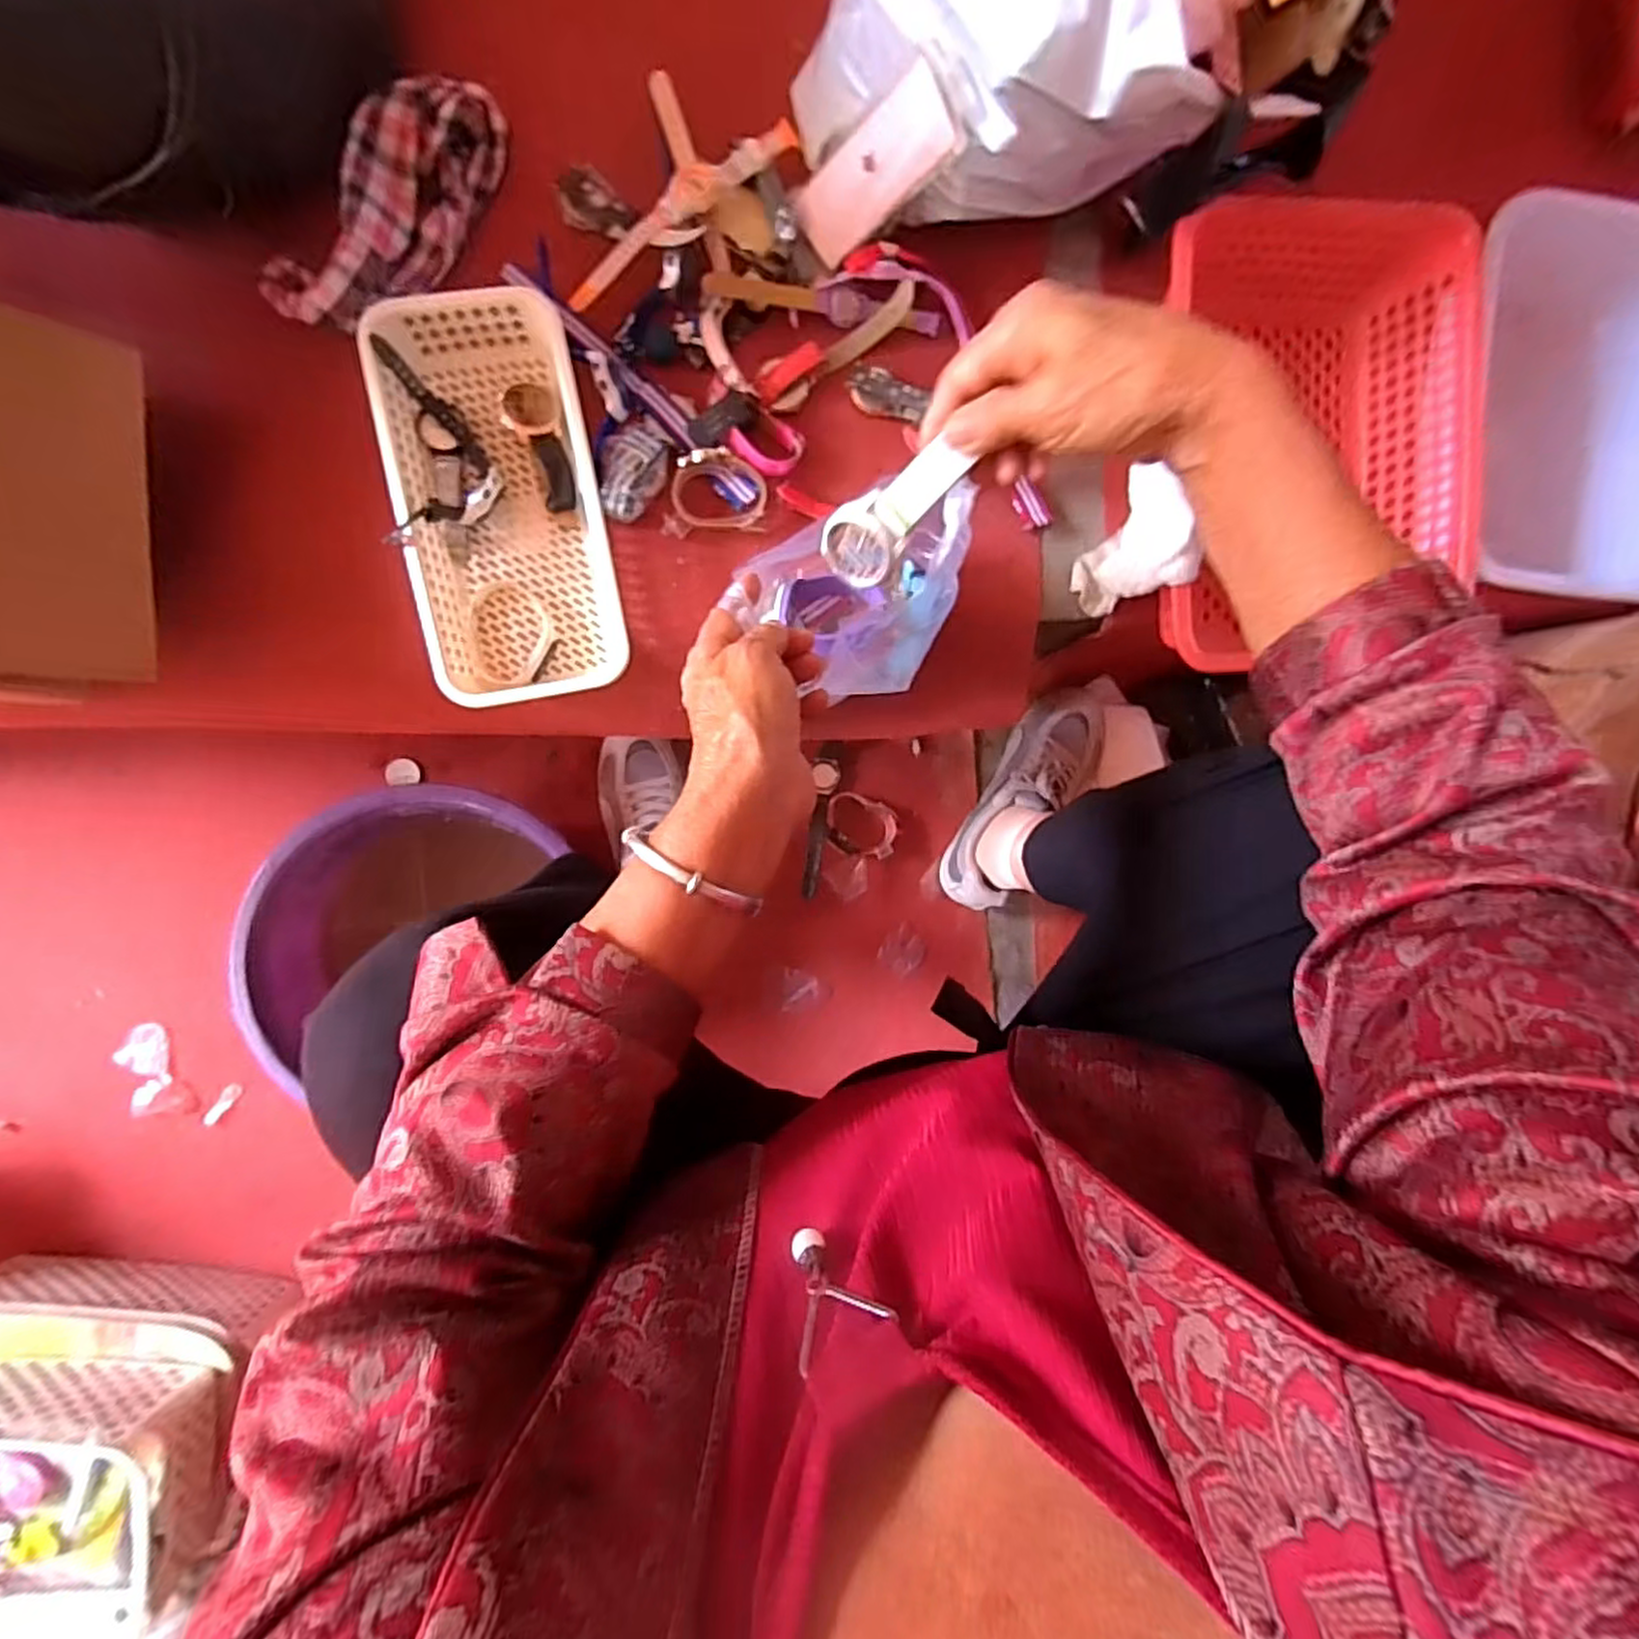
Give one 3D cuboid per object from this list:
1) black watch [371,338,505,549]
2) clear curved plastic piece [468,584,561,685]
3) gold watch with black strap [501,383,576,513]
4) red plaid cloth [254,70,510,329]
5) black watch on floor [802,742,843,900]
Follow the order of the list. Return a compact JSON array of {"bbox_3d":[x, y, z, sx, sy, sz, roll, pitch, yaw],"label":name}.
[{"bbox_3d":[-0.258,-0.252,0.500,0.064,0.057,0.134,-5,92,-7],"label":"black watch"},{"bbox_3d":[-0.225,-0.138,0.531,0.061,0.013,0.075,-4,92,-7],"label":"clear curved plastic piece"},{"bbox_3d":[-0.199,-0.269,0.523,0.037,0.022,0.088,-19,93,-6],"label":"gold watch with black strap"},{"bbox_3d":[-0.296,-0.424,0.499,0.077,0.044,0.200,36,87,-6],"label":"red plaid cloth"},{"bbox_3d":[0.001,-0.004,0.717,0.027,0.022,0.158,12,69,-7],"label":"black watch on floor"}]

